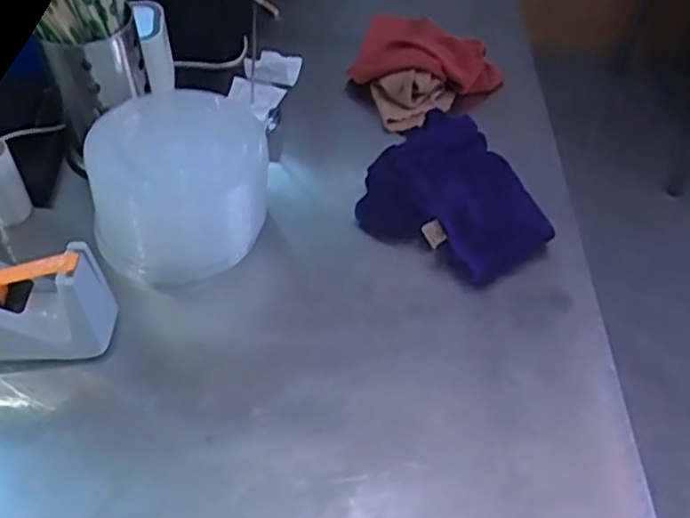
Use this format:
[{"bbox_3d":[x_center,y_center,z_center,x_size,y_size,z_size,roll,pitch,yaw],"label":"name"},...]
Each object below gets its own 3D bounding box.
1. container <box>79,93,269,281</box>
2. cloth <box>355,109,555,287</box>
[{"bbox_3d":[-0.165,-0.075,0.690,0.155,0.112,0.149,11,49,7],"label":"container"},{"bbox_3d":[0.104,-0.073,0.746,0.179,0.050,0.217,-20,53,-19],"label":"cloth"}]

